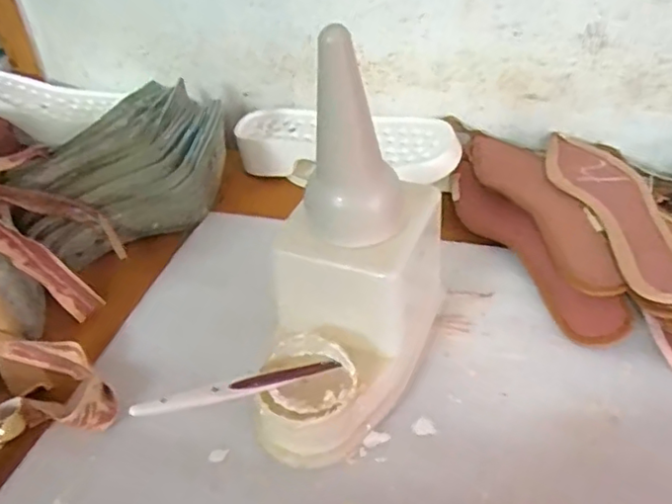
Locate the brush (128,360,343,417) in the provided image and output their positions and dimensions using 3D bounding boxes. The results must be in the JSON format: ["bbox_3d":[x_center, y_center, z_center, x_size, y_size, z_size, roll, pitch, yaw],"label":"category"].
[{"bbox_3d":[-0.060,0.088,0.404,0.144,0.011,0.013,-5,32,-39],"label":"brush"}]

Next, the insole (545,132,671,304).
[{"bbox_3d":[0.250,-0.043,0.551,0.068,0.009,0.250,-13,39,0],"label":"insole"}]

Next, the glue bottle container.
[{"bbox_3d":[0.010,0.004,0.408,0.122,0.226,0.165,3,39,9],"label":"glue bottle container"}]

